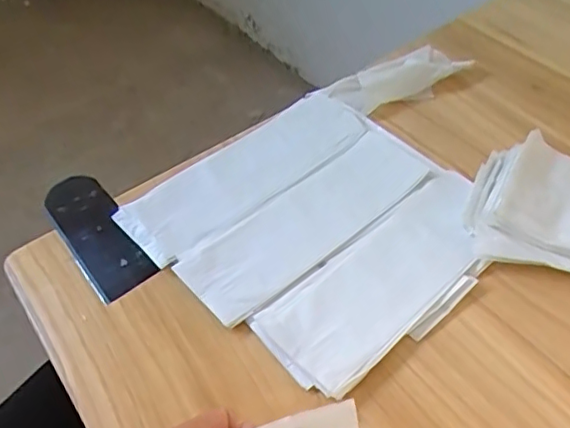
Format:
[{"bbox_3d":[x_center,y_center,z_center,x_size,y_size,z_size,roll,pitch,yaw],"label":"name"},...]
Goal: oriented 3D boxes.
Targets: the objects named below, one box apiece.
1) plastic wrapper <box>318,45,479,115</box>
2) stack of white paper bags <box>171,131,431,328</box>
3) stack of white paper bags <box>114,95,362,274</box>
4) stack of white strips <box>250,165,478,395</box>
[{"bbox_3d":[0.131,-0.155,0.671,0.170,0.020,0.057,-22,50,-16],"label":"plastic wrapper"},{"bbox_3d":[0.024,0.004,0.542,0.251,0.009,0.085,-34,54,-25],"label":"stack of white paper bags"},{"bbox_3d":[-0.037,-0.046,0.585,0.261,0.008,0.094,-34,54,-25],"label":"stack of white paper bags"},{"bbox_3d":[0.093,0.051,0.491,0.240,0.013,0.101,-34,54,-25],"label":"stack of white strips"}]

